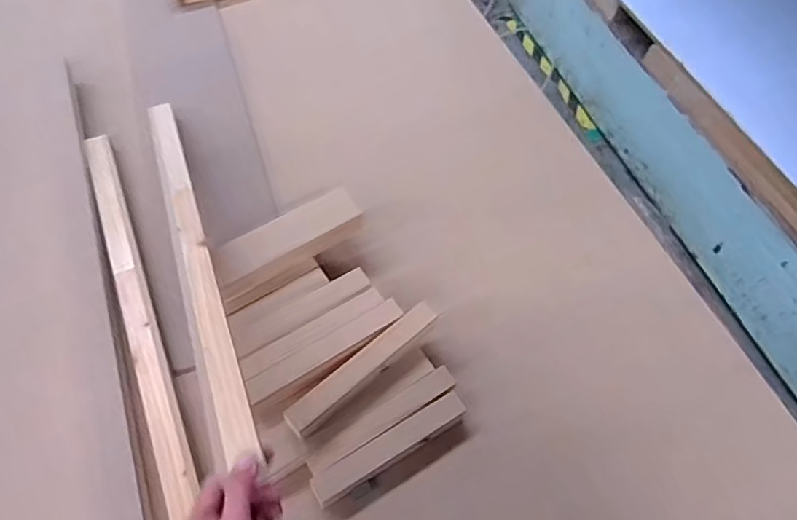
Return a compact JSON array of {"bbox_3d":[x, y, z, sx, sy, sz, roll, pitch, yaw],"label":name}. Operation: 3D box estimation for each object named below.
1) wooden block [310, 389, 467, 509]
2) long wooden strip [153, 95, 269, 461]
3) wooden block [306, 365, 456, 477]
[{"bbox_3d":[-0.009,0.236,0.707,0.211,0.030,0.036,-27,63,-20],"label":"wooden block"},{"bbox_3d":[-0.270,-0.044,0.718,0.037,0.019,0.691,-18,44,-15],"label":"long wooden strip"},{"bbox_3d":[-0.020,0.202,0.710,0.207,0.020,0.030,-28,63,-20],"label":"wooden block"}]

